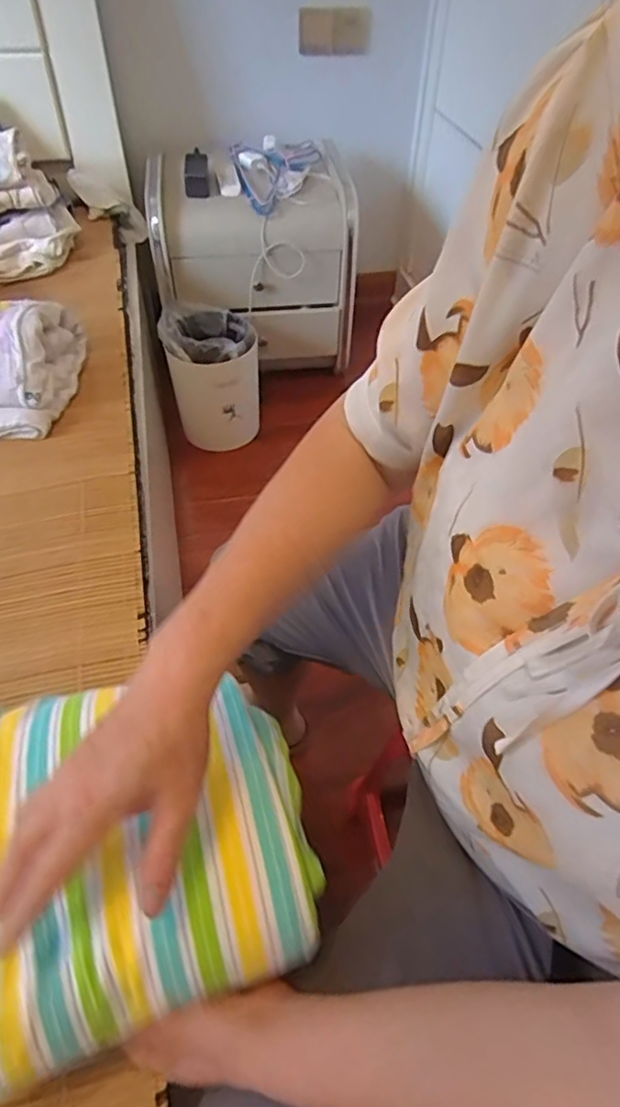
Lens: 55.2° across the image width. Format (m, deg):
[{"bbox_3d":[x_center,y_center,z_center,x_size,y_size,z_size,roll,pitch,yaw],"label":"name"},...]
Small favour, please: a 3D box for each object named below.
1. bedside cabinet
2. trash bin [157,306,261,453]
[{"bbox_3d":[-0.148,-0.770,1.532,0.472,0.393,0.426,-8,51,-8],"label":"bedside cabinet"},{"bbox_3d":[-0.229,-0.408,1.410,0.206,0.262,0.237,-14,52,-12],"label":"trash bin"}]

